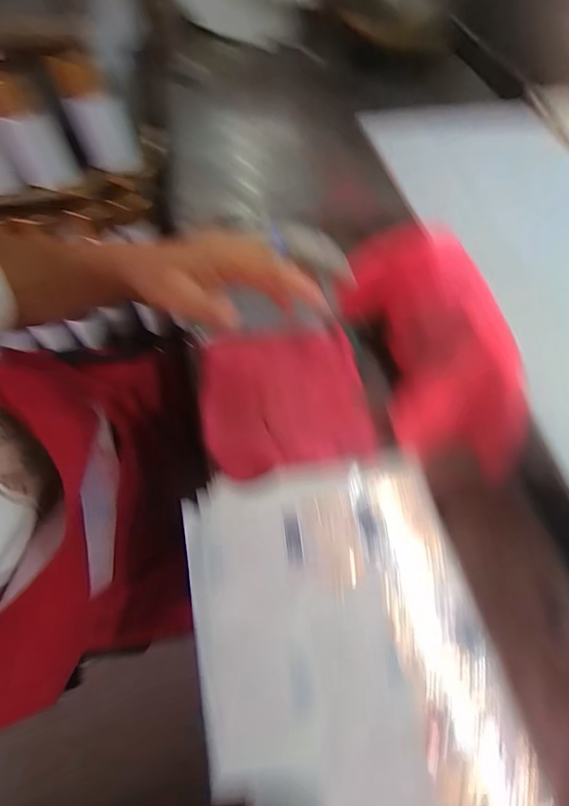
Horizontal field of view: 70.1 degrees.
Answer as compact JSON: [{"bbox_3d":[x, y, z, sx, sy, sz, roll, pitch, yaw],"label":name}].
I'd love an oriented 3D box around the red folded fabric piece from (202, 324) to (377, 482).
[{"bbox_3d":[0.000,-0.001,0.404,0.160,0.008,0.130,-9,86,-2],"label":"red folded fabric piece"}]

